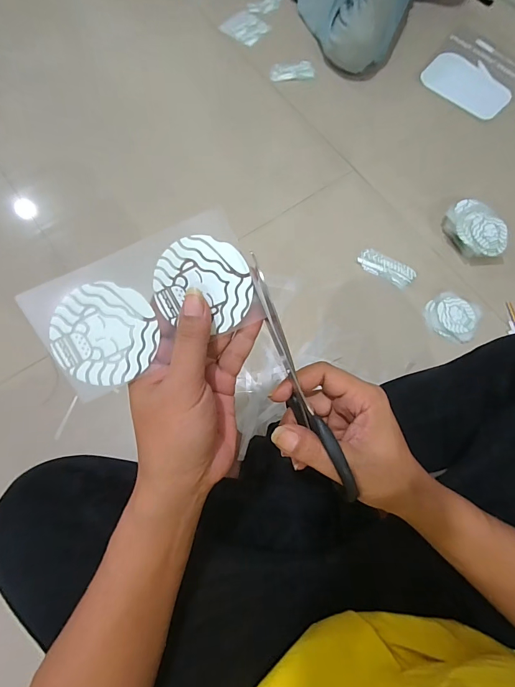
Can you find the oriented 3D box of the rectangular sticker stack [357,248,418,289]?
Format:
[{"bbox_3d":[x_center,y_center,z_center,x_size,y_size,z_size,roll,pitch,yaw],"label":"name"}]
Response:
[{"bbox_3d":[0.250,-0.147,0.701,0.110,0.008,0.047,28,74,6],"label":"rectangular sticker stack"}]

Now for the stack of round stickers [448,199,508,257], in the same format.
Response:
[{"bbox_3d":[0.424,-0.221,0.711,0.090,0.052,0.126,-16,75,-7],"label":"stack of round stickers"}]

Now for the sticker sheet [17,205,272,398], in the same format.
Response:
[{"bbox_3d":[-0.071,-0.026,0.244,0.139,0.014,0.078,-25,99,-8],"label":"sticker sheet"}]

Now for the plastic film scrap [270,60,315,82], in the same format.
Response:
[{"bbox_3d":[0.082,-0.642,0.847,0.102,0.007,0.048,-6,74,-4],"label":"plastic film scrap"}]

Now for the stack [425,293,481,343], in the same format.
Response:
[{"bbox_3d":[0.363,-0.052,0.672,0.092,0.011,0.089,1,73,-2],"label":"stack"}]

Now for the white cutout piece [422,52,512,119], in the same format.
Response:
[{"bbox_3d":[0.506,-0.626,0.869,0.202,0.011,0.124,43,84,13],"label":"white cutout piece"}]

